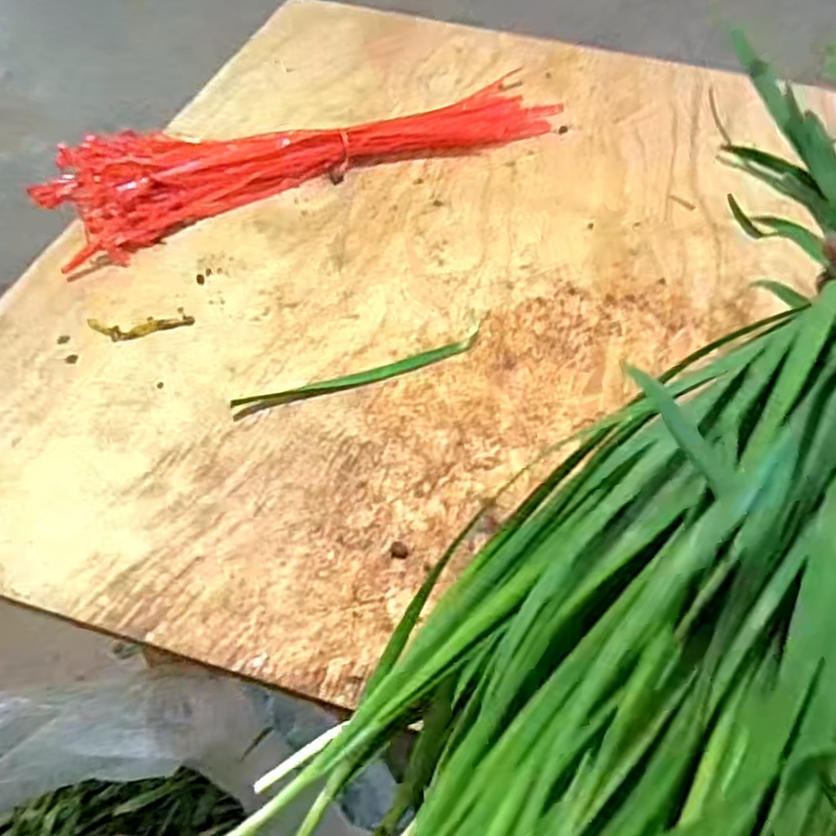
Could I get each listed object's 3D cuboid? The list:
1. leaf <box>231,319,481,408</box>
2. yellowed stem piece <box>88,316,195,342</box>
[{"bbox_3d":[-0.028,-0.027,0.400,0.148,0.007,0.015,-20,56,-17],"label":"leaf"},{"bbox_3d":[-0.160,-0.053,0.411,0.058,0.004,0.016,-3,52,-5],"label":"yellowed stem piece"}]

